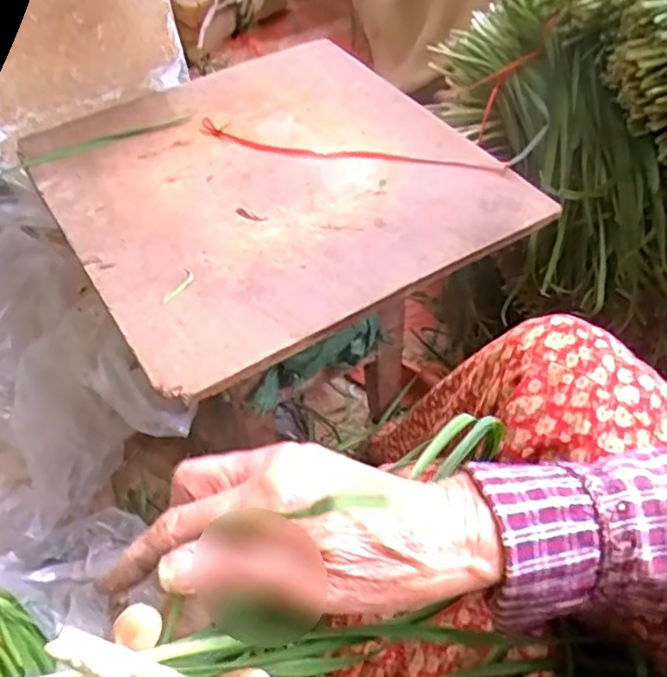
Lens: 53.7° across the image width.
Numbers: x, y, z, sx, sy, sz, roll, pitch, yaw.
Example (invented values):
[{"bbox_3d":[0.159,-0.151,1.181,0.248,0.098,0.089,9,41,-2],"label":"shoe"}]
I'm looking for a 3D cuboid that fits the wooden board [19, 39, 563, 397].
[{"bbox_3d":[-0.068,-0.179,0.707,0.425,0.015,0.447,-26,53,-22],"label":"wooden board"}]

